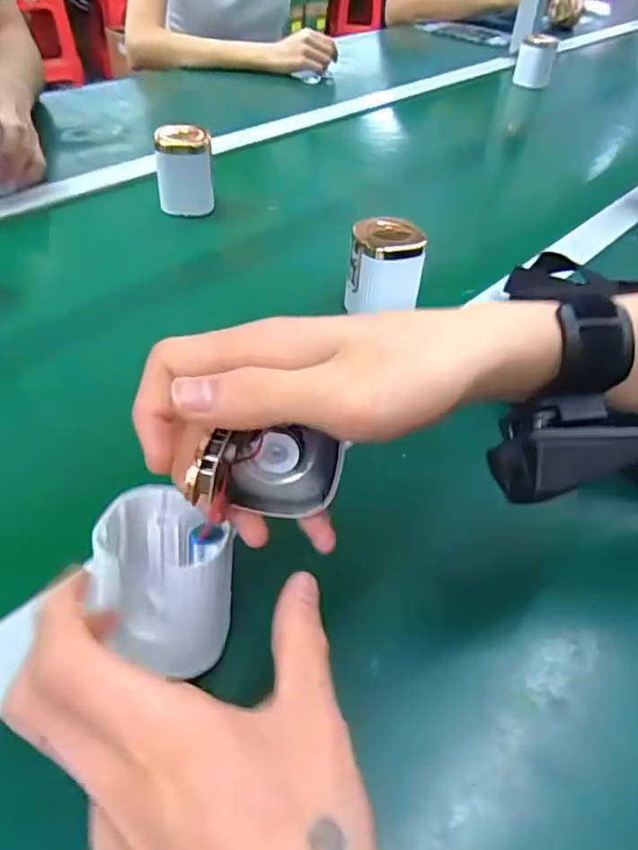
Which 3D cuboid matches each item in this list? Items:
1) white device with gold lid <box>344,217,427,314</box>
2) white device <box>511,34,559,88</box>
[{"bbox_3d":[0.053,-0.125,0.515,0.058,0.076,0.059,6,42,0],"label":"white device with gold lid"},{"bbox_3d":[0.373,-0.629,1.083,0.059,0.075,0.050,13,42,7],"label":"white device"}]

